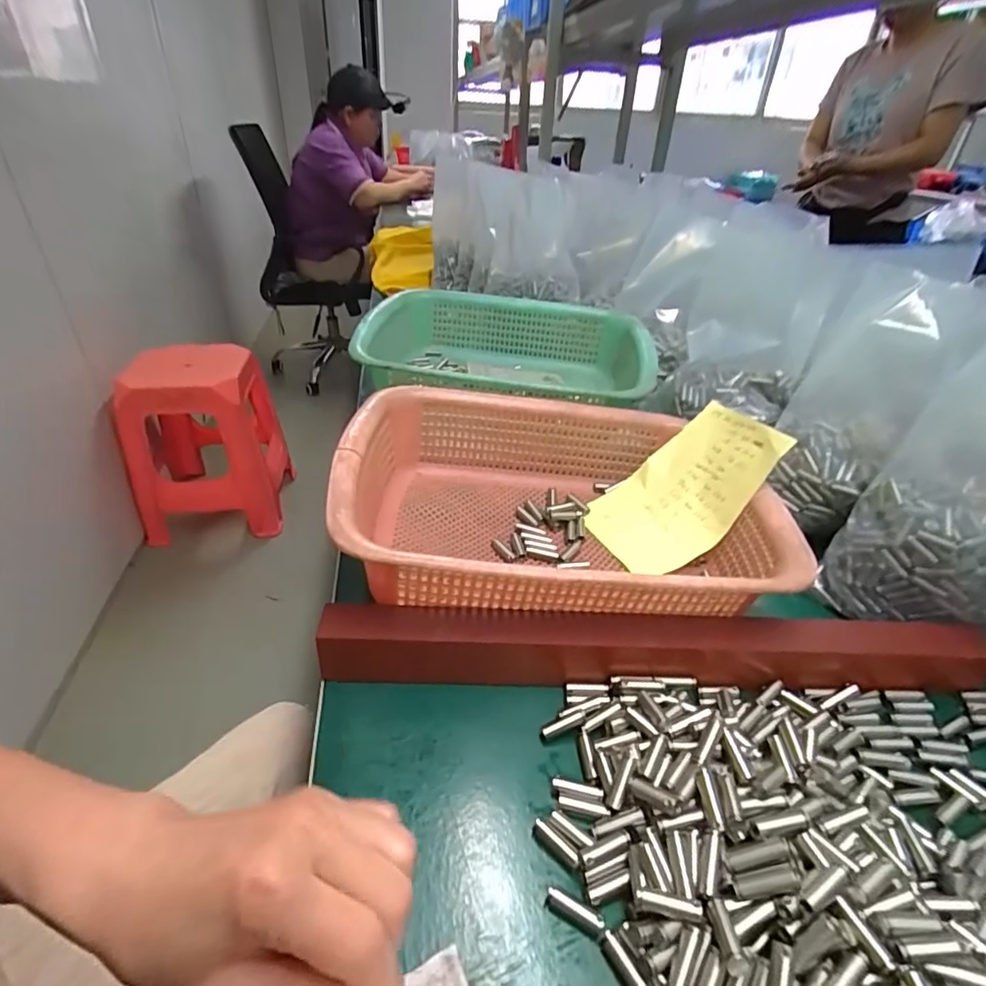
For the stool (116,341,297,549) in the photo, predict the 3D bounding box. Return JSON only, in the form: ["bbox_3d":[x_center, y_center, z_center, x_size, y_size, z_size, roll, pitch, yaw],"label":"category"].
[{"bbox_3d":[-0.851,-0.169,1.601,0.388,0.491,0.360,-7,36,-14],"label":"stool"}]

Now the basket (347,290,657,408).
[{"bbox_3d":[0.013,-0.136,0.589,0.299,0.087,0.250,6,35,5],"label":"basket"}]

